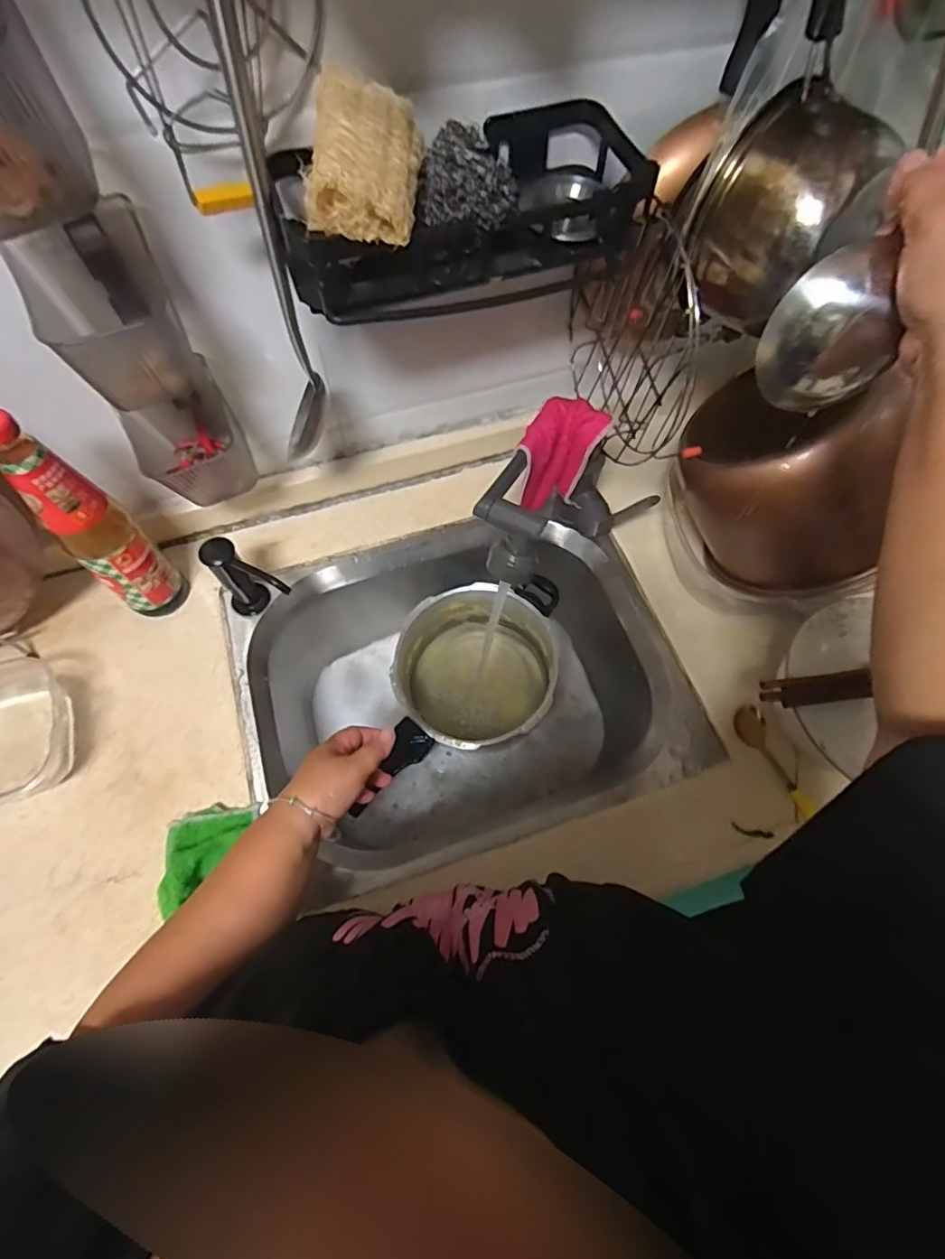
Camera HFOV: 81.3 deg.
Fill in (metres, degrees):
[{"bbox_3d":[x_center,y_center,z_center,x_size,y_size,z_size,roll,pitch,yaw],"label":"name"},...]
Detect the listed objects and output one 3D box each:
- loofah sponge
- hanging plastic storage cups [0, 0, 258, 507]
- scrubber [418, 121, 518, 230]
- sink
[{"bbox_3d":[-0.073,-0.332,0.385,0.067,0.054,0.105,5,64,2],"label":"loofah sponge"},{"bbox_3d":[-0.301,-0.266,0.450,0.106,0.393,0.105,-32,69,-15],"label":"hanging plastic storage cups"},{"bbox_3d":[-0.004,-0.318,0.388,0.067,0.048,0.029,20,66,9],"label":"scrubber"},{"bbox_3d":[-0.015,0.079,0.731,0.498,0.219,0.385,-16,65,-8],"label":"sink"}]

